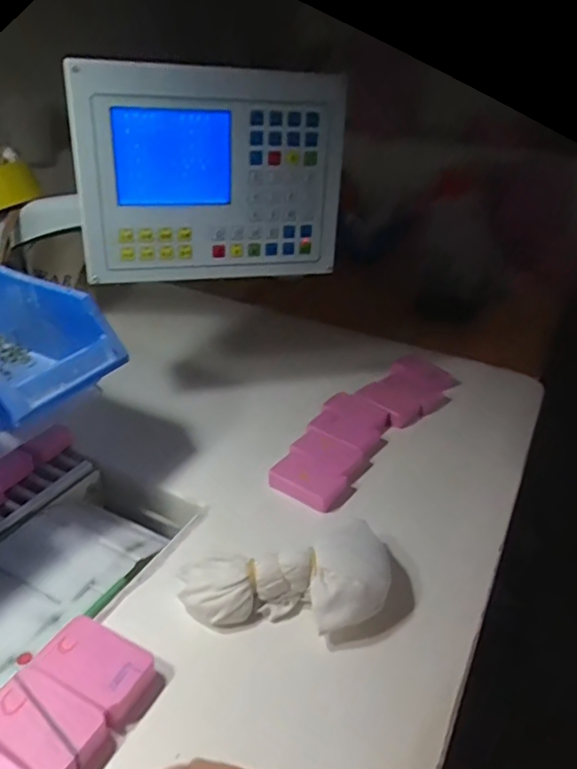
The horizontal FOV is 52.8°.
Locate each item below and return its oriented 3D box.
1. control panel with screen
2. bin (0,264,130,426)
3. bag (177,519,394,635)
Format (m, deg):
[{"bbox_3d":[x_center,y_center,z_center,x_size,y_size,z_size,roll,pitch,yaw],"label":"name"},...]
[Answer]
[{"bbox_3d":[-0.065,-0.194,0.549,0.256,0.189,0.038,-6,24,-16],"label":"control panel with screen"},{"bbox_3d":[-0.249,-0.033,0.496,0.175,0.077,0.125,16,33,20],"label":"bin"},{"bbox_3d":[0.004,0.157,0.454,0.167,0.049,0.090,-5,32,-16],"label":"bag"}]

